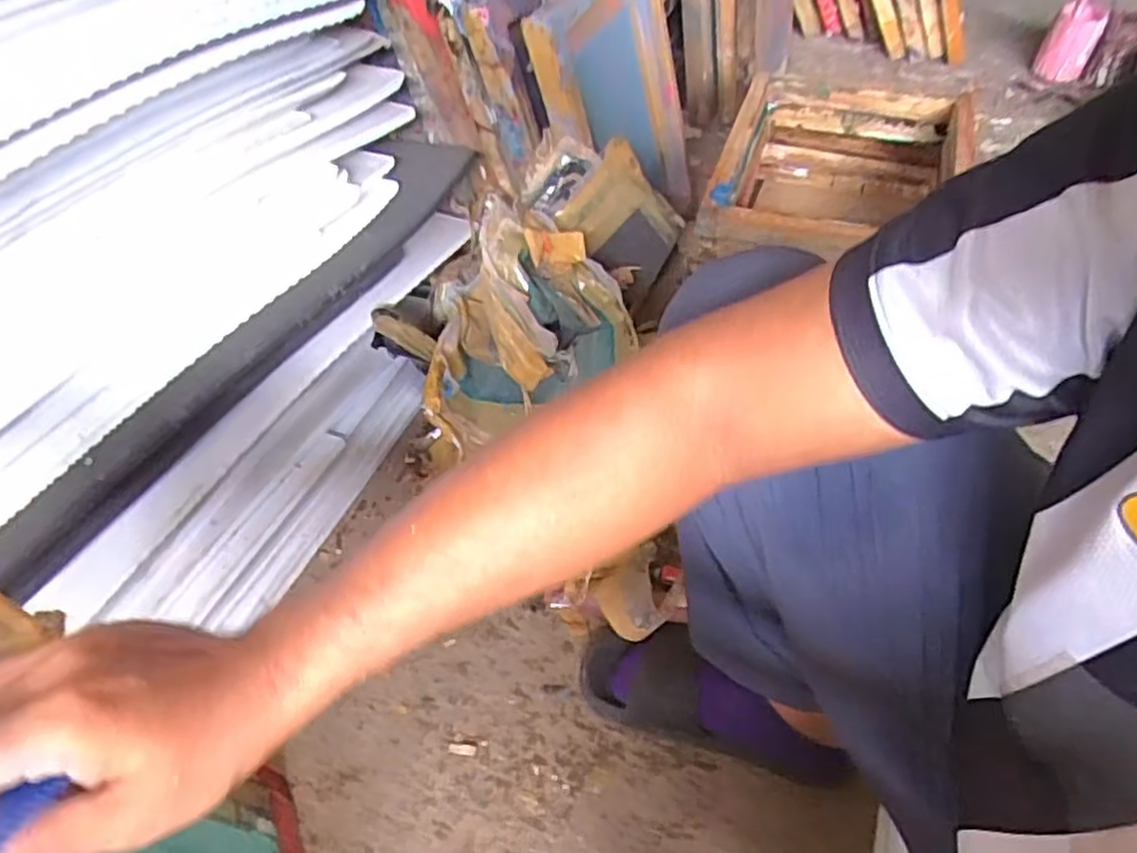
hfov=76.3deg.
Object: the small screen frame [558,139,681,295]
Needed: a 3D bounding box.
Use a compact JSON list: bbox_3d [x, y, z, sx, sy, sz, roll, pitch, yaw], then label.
[{"bbox_3d":[0.082,-0.297,1.036,0.144,0.183,0.037,-54,43,4],"label":"small screen frame"}]

